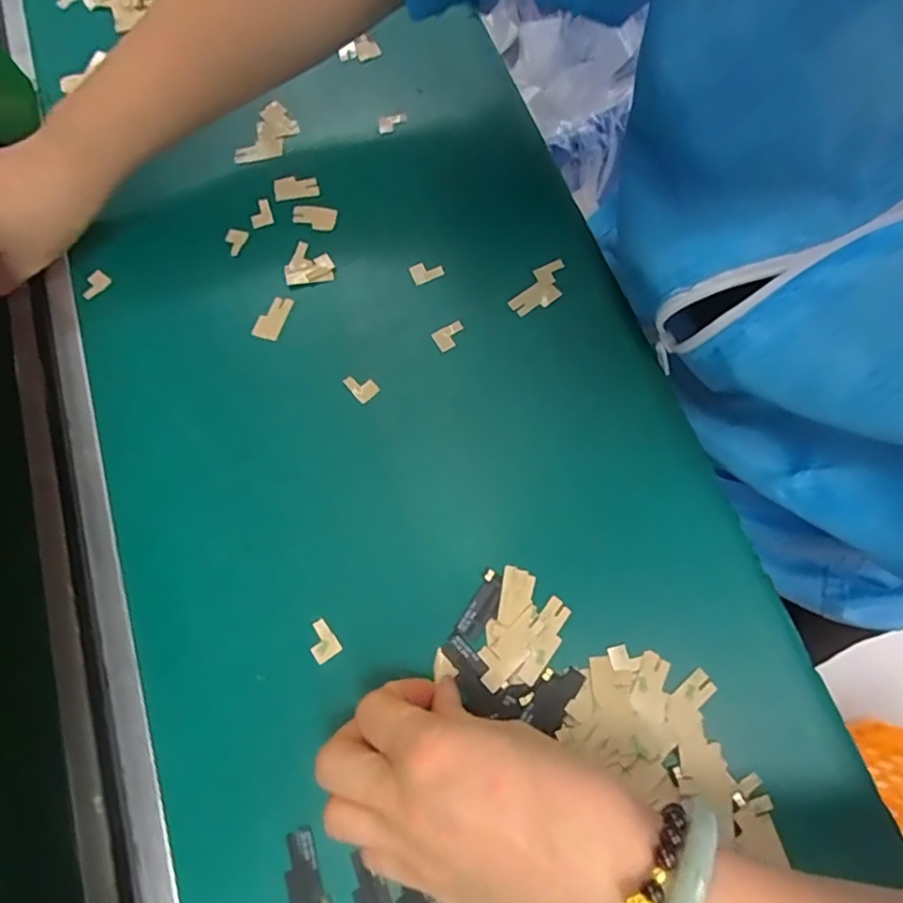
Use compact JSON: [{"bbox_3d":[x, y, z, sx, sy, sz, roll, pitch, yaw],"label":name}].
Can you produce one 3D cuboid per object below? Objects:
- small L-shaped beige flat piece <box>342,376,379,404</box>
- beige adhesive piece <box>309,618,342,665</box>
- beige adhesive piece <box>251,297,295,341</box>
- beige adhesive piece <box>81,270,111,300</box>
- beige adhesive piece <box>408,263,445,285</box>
[{"bbox_3d":[-0.050,-0.036,0.331,0.013,0.005,0.018,-40,74,-8],"label":"small L-shaped beige flat piece"},{"bbox_3d":[-0.063,0.092,0.293,0.014,0.004,0.018,-33,73,-6],"label":"beige adhesive piece"},{"bbox_3d":[-0.104,-0.079,0.350,0.016,0.005,0.027,18,75,10],"label":"beige adhesive piece"},{"bbox_3d":[-0.219,-0.102,0.366,0.012,0.004,0.019,36,76,13],"label":"beige adhesive piece"},{"bbox_3d":[-0.015,-0.107,0.353,0.018,0.005,0.013,-21,71,-5],"label":"beige adhesive piece"}]

